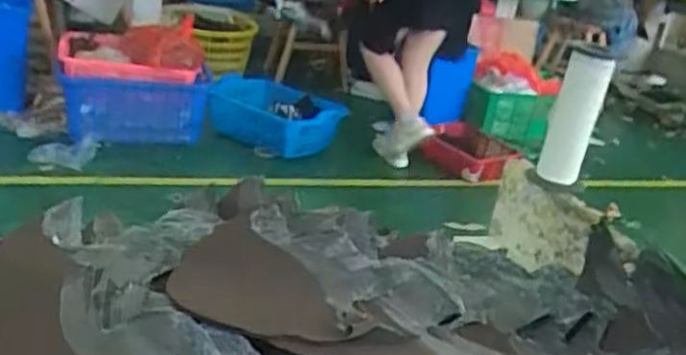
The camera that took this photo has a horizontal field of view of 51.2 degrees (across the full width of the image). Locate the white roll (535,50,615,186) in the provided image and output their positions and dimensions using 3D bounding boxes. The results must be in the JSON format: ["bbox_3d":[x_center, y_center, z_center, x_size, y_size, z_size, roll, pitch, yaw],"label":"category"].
[{"bbox_3d":[0.232,-0.058,0.719,0.041,0.127,0.042,21,29,28],"label":"white roll"}]

